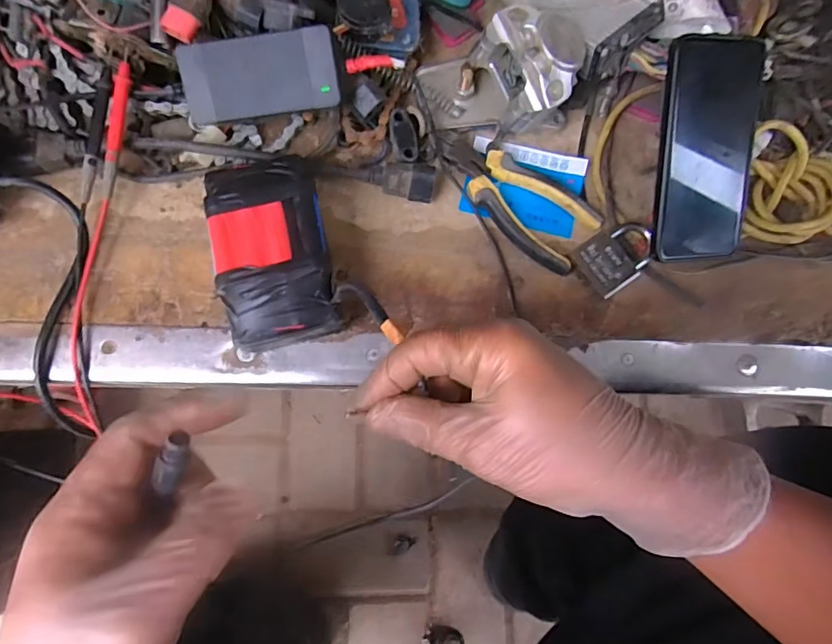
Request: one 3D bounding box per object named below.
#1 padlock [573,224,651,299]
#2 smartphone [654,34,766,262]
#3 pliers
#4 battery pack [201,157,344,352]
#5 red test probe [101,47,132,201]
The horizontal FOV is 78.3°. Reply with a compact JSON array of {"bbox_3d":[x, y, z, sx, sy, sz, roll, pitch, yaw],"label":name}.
[{"bbox_3d":[0.163,-0.054,0.417,0.063,0.018,0.046,-34,85,-9],"label":"padlock"},{"bbox_3d":[0.230,-0.132,0.400,0.085,0.015,0.164,-7,105,-15],"label":"smartphone"},{"bbox_3d":[0.078,-0.105,0.418,0.145,0.016,0.068,36,79,1],"label":"pliers"},{"bbox_3d":[-0.102,-0.050,0.369,0.077,0.058,0.135,-12,82,-7],"label":"battery pack"},{"bbox_3d":[-0.224,-0.150,0.385,0.011,0.016,0.114,8,86,-4],"label":"red test probe"}]

